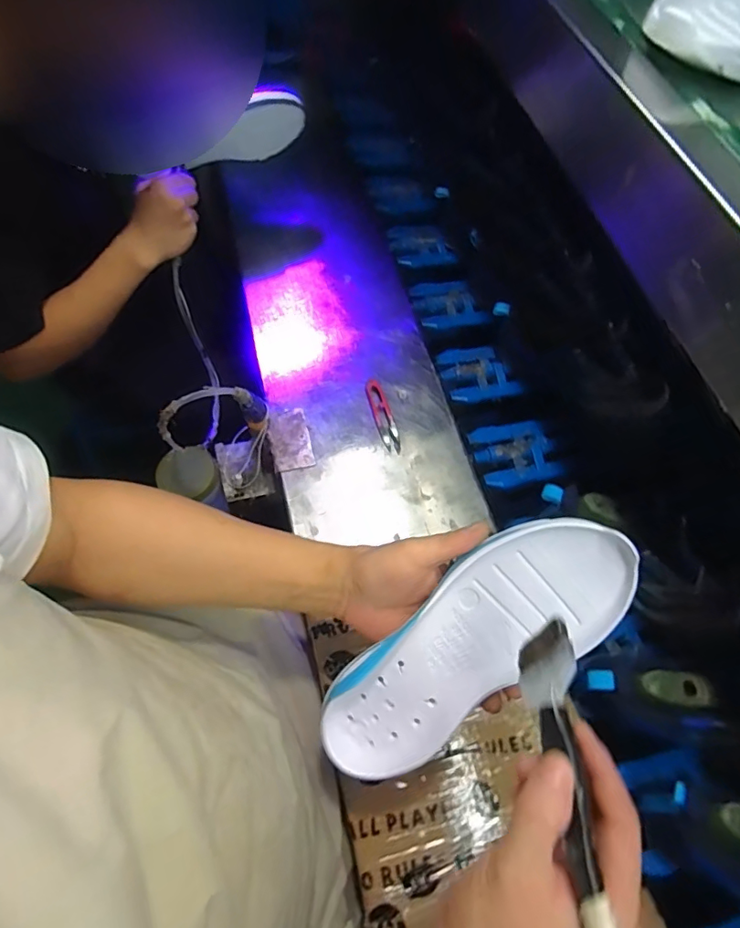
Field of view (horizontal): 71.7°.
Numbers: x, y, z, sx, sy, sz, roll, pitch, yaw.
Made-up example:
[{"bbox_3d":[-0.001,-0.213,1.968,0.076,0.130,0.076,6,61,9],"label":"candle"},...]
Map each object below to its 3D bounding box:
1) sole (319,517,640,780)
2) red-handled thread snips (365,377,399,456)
[{"bbox_3d":[0.069,0.135,0.373,0.259,0.036,0.092,-42,70,9],"label":"sole"},{"bbox_3d":[0.017,-0.063,0.669,0.024,0.006,0.112,-13,65,-11],"label":"red-handled thread snips"}]

